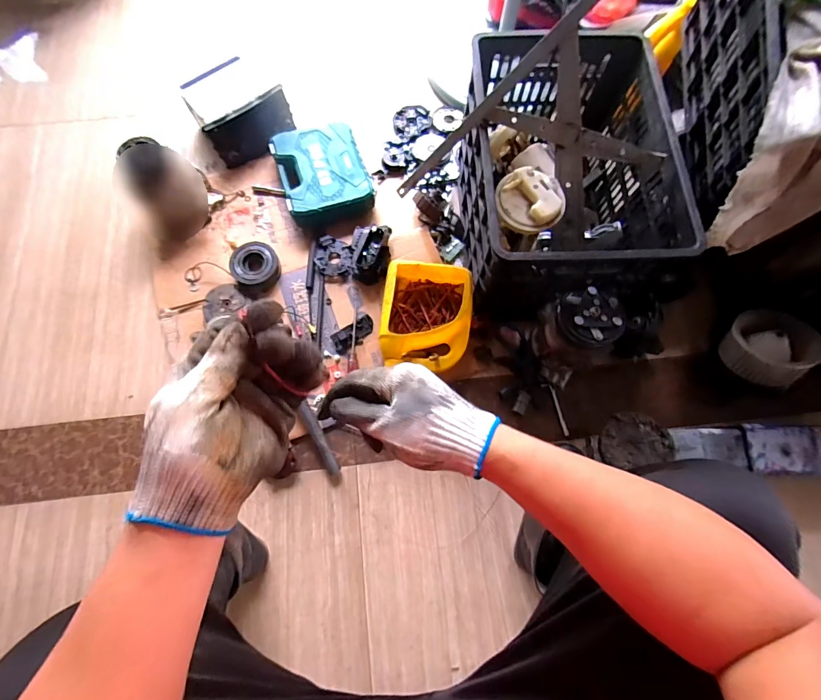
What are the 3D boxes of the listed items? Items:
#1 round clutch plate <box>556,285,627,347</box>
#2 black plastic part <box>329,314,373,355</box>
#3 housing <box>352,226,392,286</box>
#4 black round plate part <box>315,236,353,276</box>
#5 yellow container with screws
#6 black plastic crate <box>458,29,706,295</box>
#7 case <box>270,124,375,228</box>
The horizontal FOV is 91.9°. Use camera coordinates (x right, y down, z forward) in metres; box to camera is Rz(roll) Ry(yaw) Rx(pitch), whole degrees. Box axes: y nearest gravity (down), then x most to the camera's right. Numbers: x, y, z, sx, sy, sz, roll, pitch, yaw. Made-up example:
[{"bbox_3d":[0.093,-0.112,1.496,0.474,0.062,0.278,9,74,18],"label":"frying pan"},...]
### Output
[{"bbox_3d":[0.318,-0.058,0.697,0.105,0.040,0.107,0,74,-1],"label":"round clutch plate"},{"bbox_3d":[-0.123,-0.034,0.865,0.099,0.019,0.050,-32,76,-11],"label":"black plastic part"},{"bbox_3d":[-0.089,-0.210,0.884,0.087,0.065,0.127,0,74,-1],"label":"housing"},{"bbox_3d":[-0.174,-0.215,0.913,0.084,0.024,0.088,0,74,-1],"label":"black round plate part"},{"bbox_3d":[0.032,-0.067,0.831,0.177,0.098,0.224,6,74,1],"label":"yellow container with screws"},{"bbox_3d":[0.304,-0.353,0.813,0.372,0.261,0.506,-2,74,-1],"label":"black plastic crate"},{"bbox_3d":[-0.211,-0.427,0.961,0.202,0.064,0.249,-18,75,-6],"label":"case"}]

